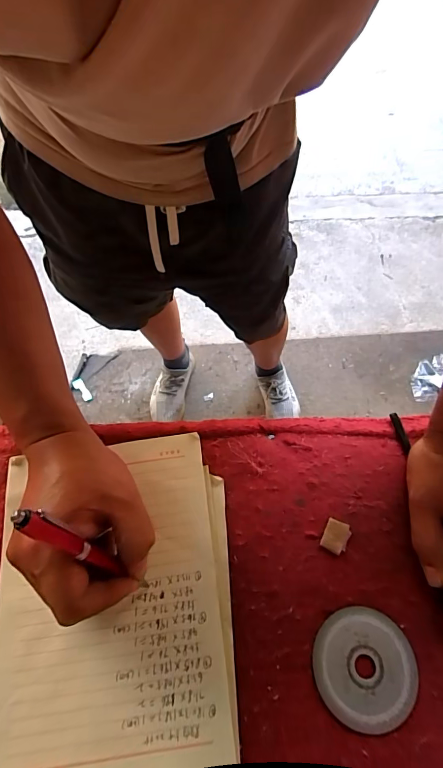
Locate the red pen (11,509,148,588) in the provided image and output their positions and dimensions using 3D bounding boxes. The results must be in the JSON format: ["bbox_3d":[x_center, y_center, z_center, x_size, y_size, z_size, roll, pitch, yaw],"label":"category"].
[{"bbox_3d":[-0.089,0.115,0.263,0.010,0.128,0.013,21,63,42],"label":"red pen"}]

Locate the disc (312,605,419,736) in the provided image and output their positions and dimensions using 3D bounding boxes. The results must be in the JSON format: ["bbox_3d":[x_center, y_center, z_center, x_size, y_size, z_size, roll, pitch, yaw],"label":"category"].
[{"bbox_3d":[0.110,0.217,0.298,0.075,0.004,0.078,0,65,0],"label":"disc"}]

